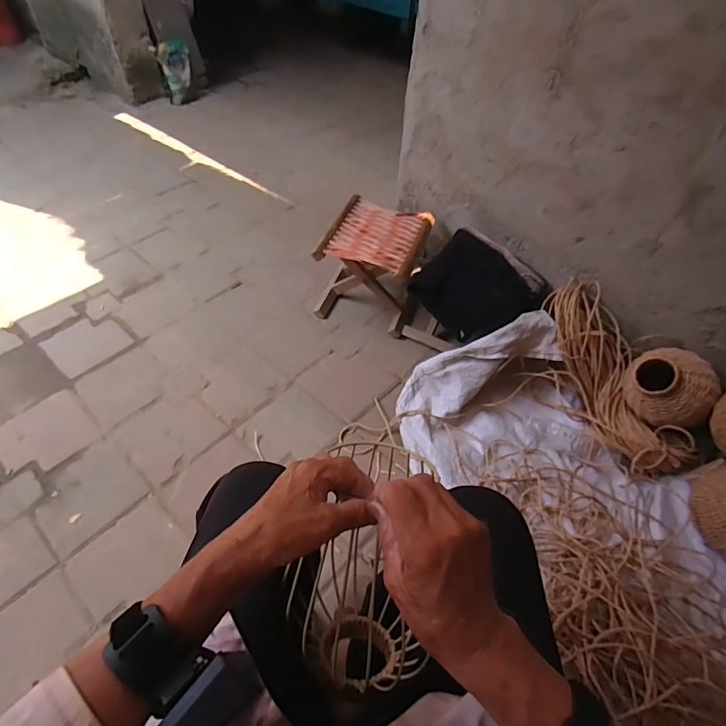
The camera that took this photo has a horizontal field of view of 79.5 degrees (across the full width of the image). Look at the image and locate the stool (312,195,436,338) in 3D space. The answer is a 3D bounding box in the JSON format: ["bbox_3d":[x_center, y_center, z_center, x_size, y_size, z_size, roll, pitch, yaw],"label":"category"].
[{"bbox_3d":[0.045,-0.294,1.290,0.269,0.224,0.315,16,51,11],"label":"stool"}]

